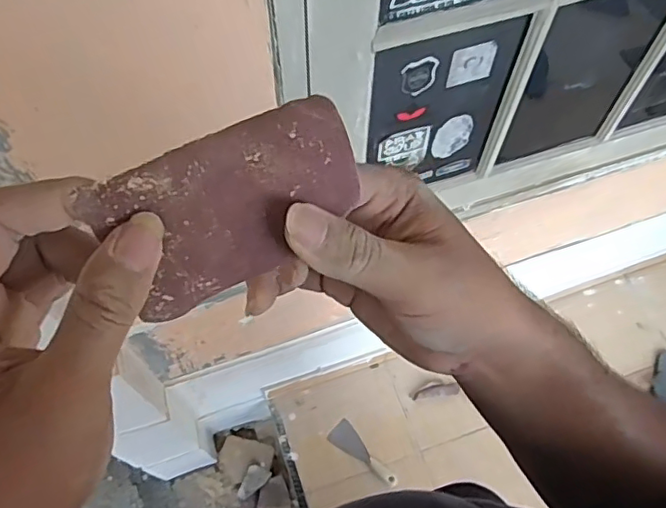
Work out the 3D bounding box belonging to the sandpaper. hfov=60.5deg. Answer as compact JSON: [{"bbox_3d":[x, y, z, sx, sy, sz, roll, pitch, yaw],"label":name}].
[{"bbox_3d":[-0.035,-0.017,0.213,0.095,0.058,0.006,-28,29,-11],"label":"sandpaper"}]

